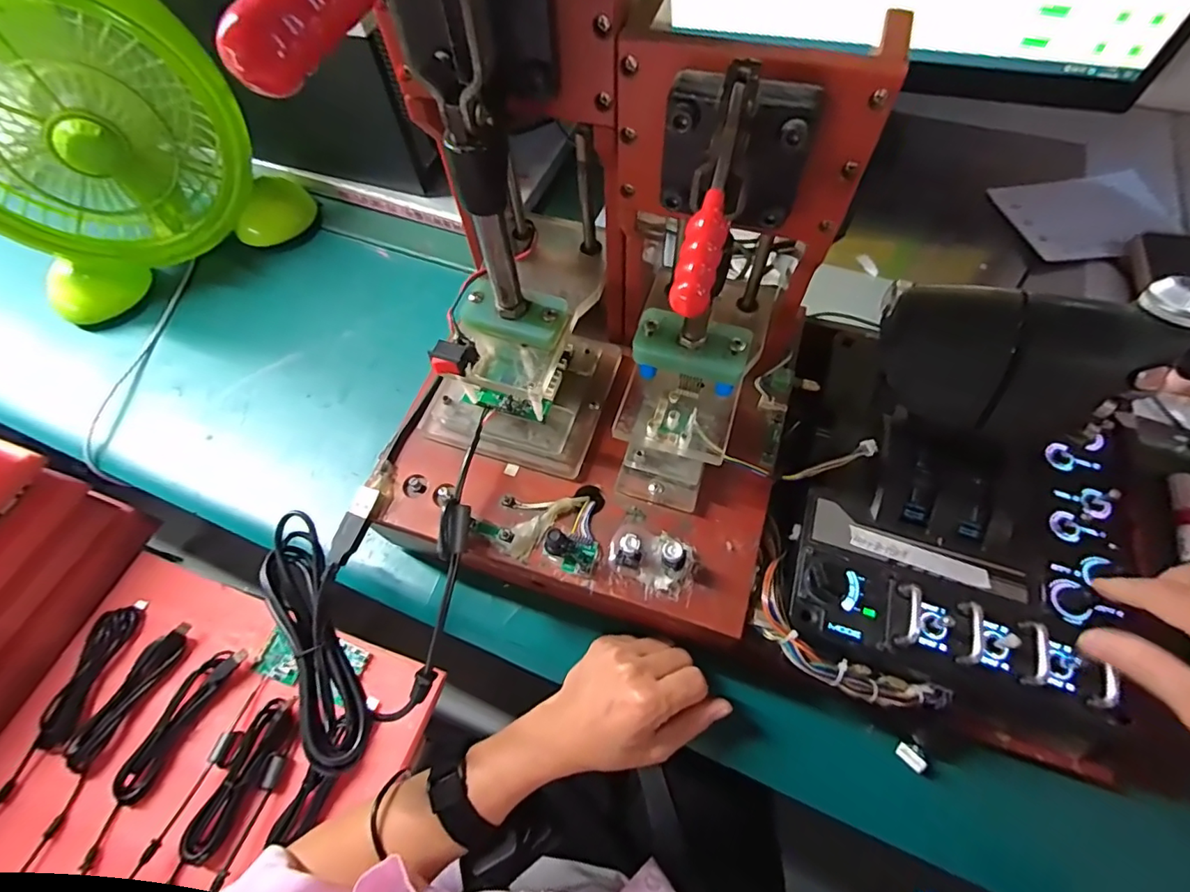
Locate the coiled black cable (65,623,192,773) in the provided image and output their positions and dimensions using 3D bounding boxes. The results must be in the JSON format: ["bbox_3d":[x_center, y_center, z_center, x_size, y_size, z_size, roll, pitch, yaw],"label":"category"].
[{"bbox_3d":[-0.518,0.272,0.586,0.036,0.018,0.158,20,65,13],"label":"coiled black cable"}]

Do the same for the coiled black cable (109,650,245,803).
[{"bbox_3d":[-0.452,0.294,0.568,0.034,0.020,0.163,24,66,15],"label":"coiled black cable"}]

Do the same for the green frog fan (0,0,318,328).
[{"bbox_3d":[-0.452,-0.292,0.459,0.235,0.256,0.153,-33,65,-14],"label":"green frog fan"}]

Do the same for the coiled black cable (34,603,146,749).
[{"bbox_3d":[-0.567,0.252,0.595,0.037,0.025,0.154,5,63,6],"label":"coiled black cable"}]

